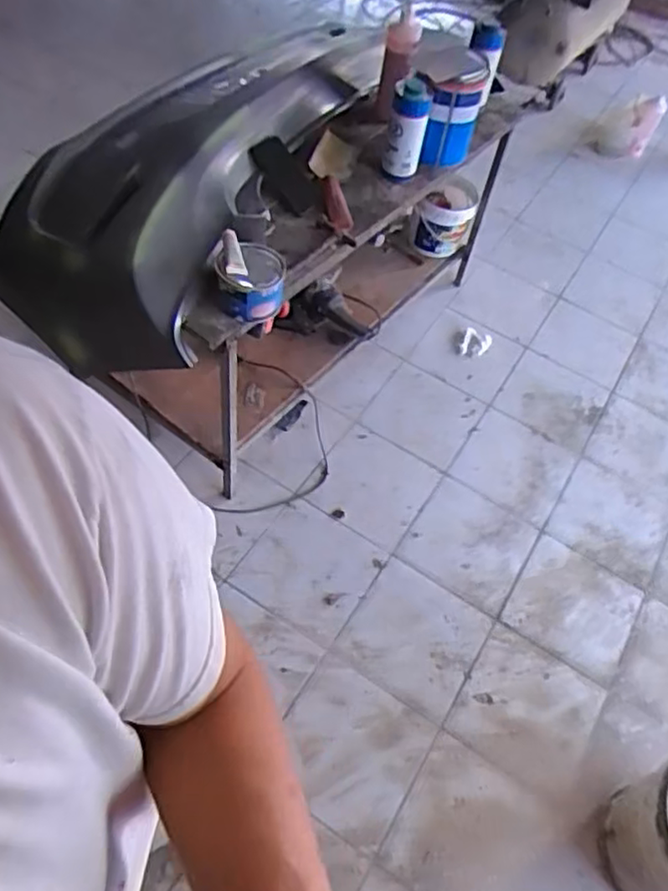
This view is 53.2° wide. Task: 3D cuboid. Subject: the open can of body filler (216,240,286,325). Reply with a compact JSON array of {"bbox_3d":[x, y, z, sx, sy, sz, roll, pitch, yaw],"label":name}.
[{"bbox_3d":[-0.162,-0.322,1.292,0.130,0.091,0.140,4,56,-5],"label":"open can of body filler"}]

